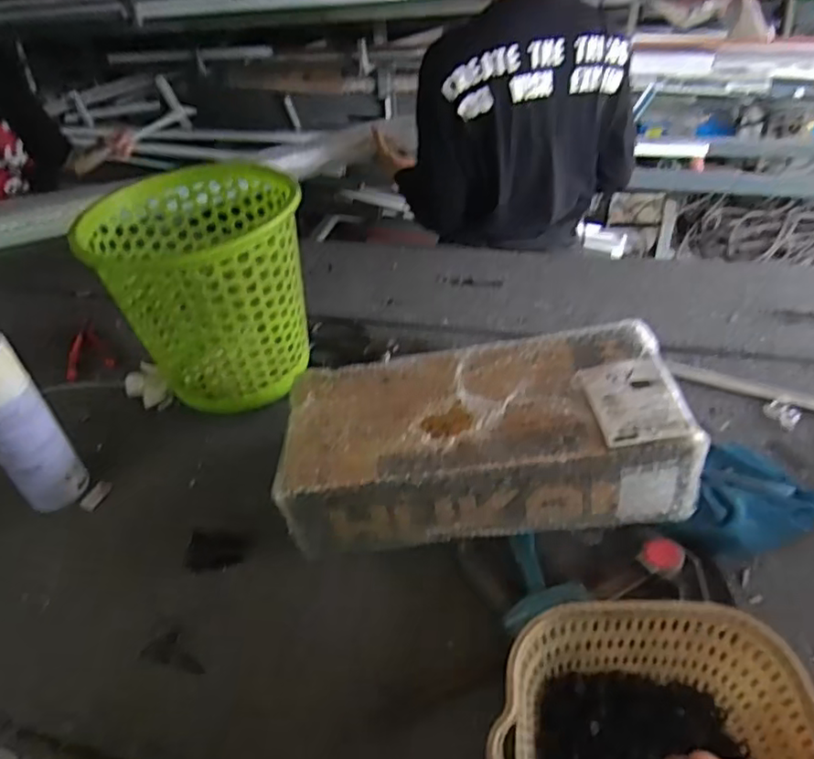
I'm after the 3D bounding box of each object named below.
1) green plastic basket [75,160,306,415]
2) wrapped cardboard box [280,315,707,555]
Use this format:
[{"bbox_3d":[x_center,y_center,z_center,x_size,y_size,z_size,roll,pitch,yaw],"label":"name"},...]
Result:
[{"bbox_3d":[-0.232,-0.097,0.764,0.237,0.246,0.238,-31,46,-27],"label":"green plastic basket"},{"bbox_3d":[0.069,0.053,0.594,0.360,0.101,0.167,-5,40,2],"label":"wrapped cardboard box"}]

